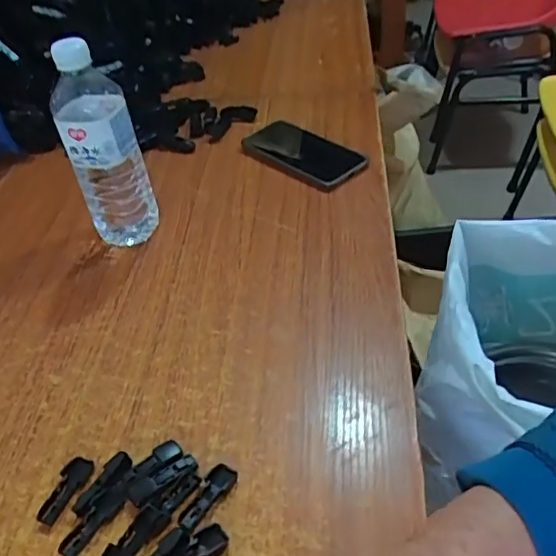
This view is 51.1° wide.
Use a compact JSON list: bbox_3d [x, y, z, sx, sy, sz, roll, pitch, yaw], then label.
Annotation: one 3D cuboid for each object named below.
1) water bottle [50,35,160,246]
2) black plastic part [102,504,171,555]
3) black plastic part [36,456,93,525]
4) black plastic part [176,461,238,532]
[{"bbox_3d":[-0.177,-0.129,0.595,0.071,0.211,0.057,-18,43,-13],"label":"water bottle"},{"bbox_3d":[-0.098,0.176,0.390,0.020,0.013,0.054,26,51,31],"label":"black plastic part"},{"bbox_3d":[-0.155,0.155,0.428,0.021,0.007,0.052,6,44,13],"label":"black plastic part"},{"bbox_3d":[-0.050,0.154,0.412,0.018,0.007,0.052,26,51,30],"label":"black plastic part"}]

